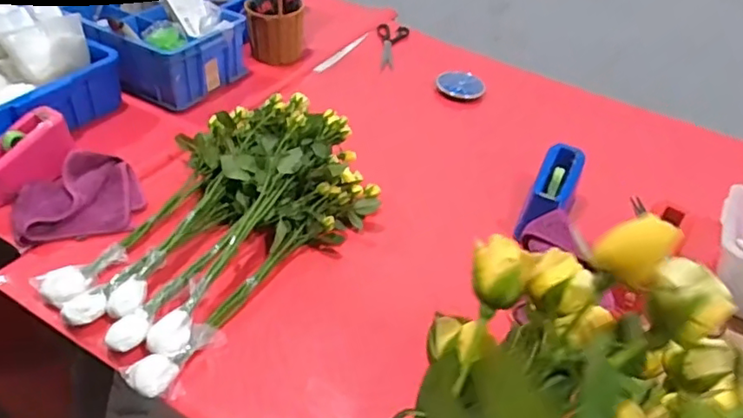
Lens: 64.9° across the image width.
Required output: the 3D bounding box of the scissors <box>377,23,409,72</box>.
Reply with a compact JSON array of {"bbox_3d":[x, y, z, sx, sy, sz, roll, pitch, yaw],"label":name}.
[{"bbox_3d":[0.055,-0.452,1.627,0.089,0.020,0.240,8,44,0],"label":"scissors"}]

